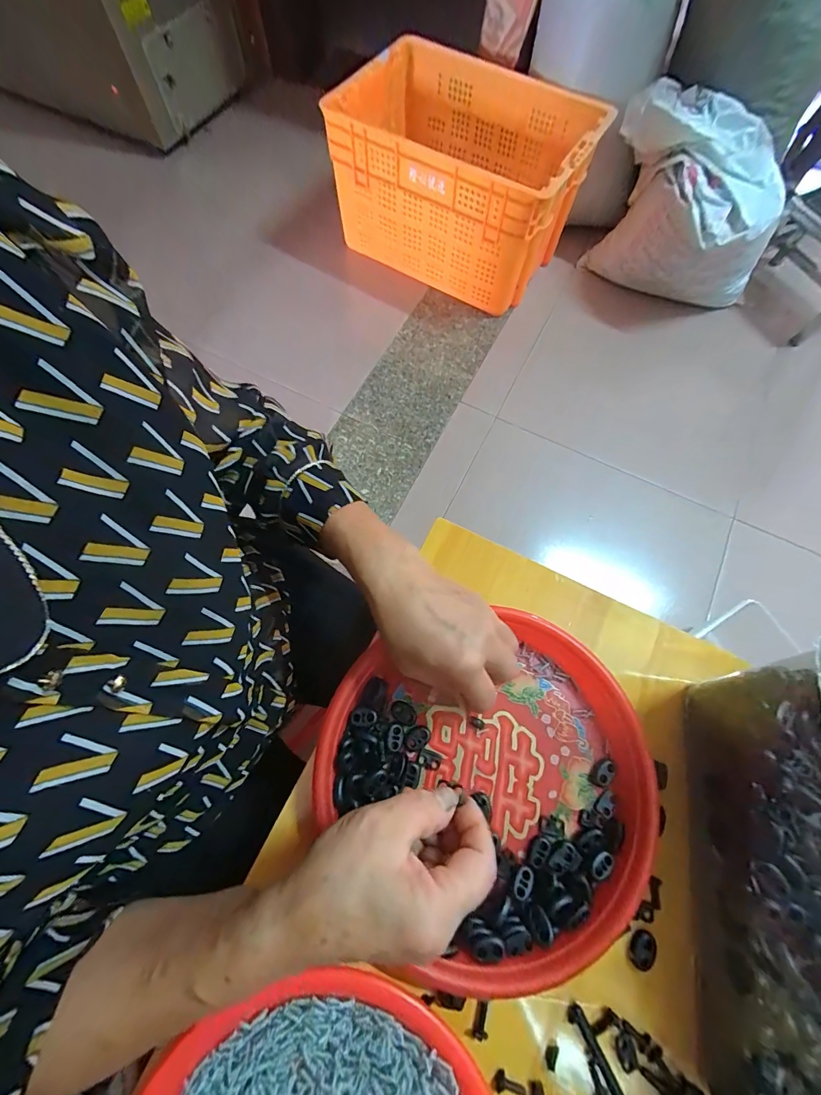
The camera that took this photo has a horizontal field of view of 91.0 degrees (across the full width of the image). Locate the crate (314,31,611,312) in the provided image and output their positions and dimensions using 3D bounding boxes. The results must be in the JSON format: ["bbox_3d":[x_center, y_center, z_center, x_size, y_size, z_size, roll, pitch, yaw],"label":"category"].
[{"bbox_3d":[0.123,-0.945,1.065,0.548,0.351,0.404,32,73,9],"label":"crate"}]

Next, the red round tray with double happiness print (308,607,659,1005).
[{"bbox_3d":[0.056,0.174,0.295,0.234,0.028,0.220,0,71,-1],"label":"red round tray with double happiness print"}]

